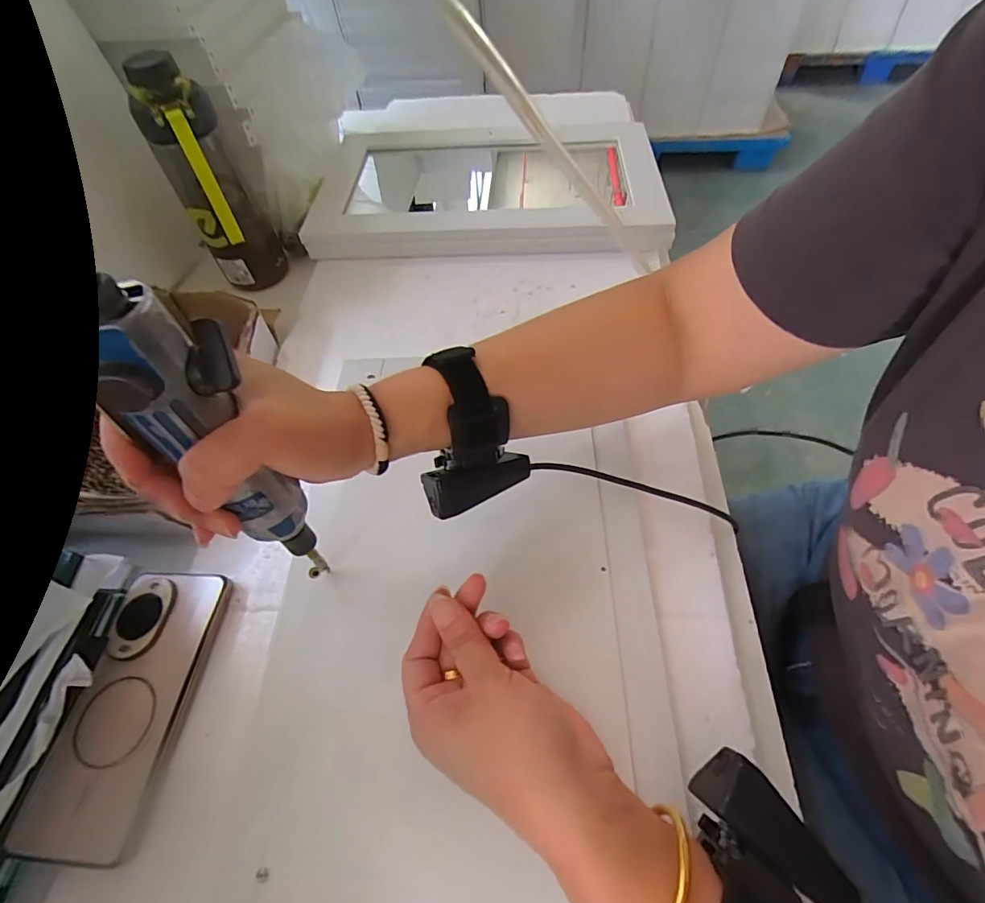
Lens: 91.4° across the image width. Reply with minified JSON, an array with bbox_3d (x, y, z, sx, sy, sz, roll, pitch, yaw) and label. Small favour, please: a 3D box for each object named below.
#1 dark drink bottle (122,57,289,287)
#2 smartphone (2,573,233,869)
[{"bbox_3d":[-0.287,-0.274,0.502,0.075,0.206,0.065,-27,58,-13],"label":"dark drink bottle"},{"bbox_3d":[-0.230,0.157,0.307,0.069,0.010,0.160,1,56,6],"label":"smartphone"}]

